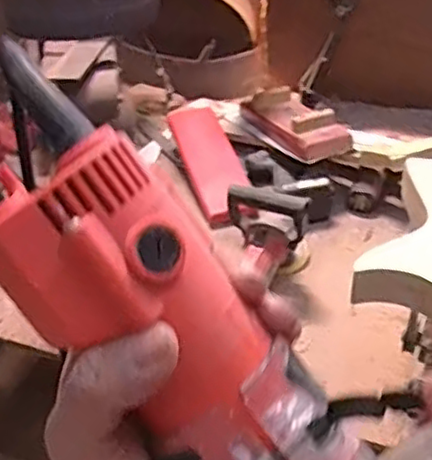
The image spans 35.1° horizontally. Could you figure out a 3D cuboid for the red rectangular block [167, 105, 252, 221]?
[{"bbox_3d":[-0.010,-0.135,1.324,0.109,0.016,0.319,-10,51,-16],"label":"red rectangular block"}]

